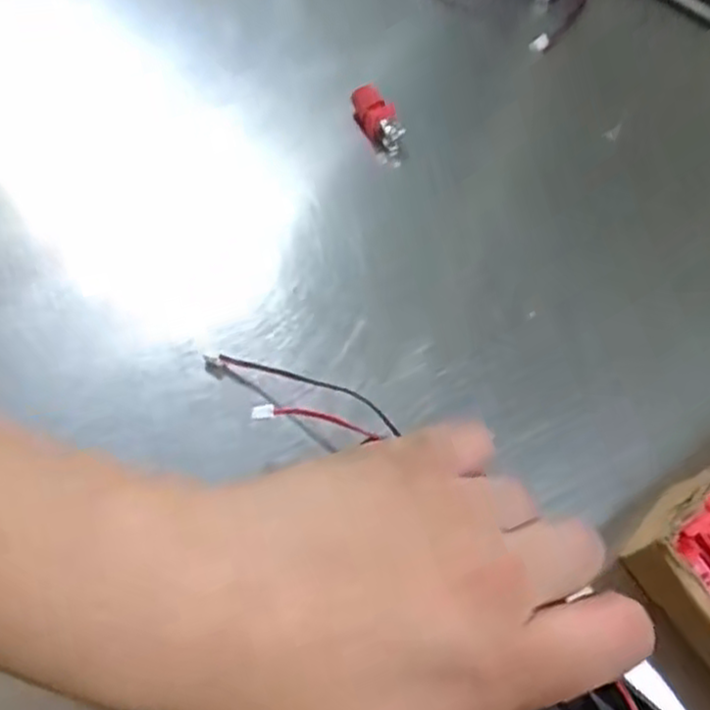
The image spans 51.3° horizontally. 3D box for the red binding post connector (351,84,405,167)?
[{"bbox_3d":[0.012,-0.114,0.368,0.014,0.017,0.041,-28,91,-14],"label":"red binding post connector"}]

